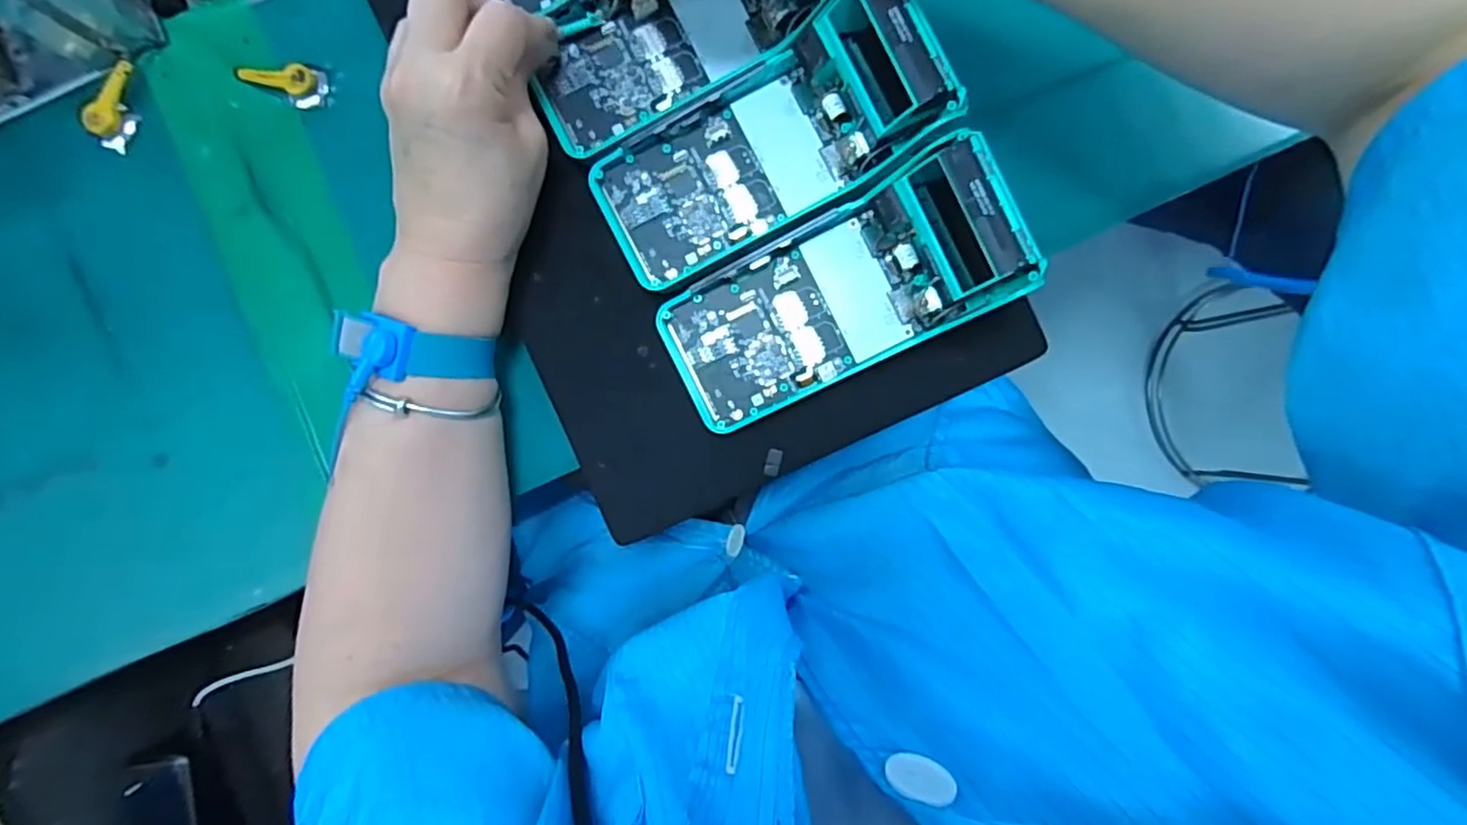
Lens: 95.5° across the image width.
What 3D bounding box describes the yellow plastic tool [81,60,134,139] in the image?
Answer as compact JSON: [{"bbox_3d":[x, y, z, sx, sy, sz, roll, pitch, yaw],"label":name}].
[{"bbox_3d":[-0.336,-0.169,0.361,0.011,0.011,0.042,30,91,1],"label":"yellow plastic tool"}]

